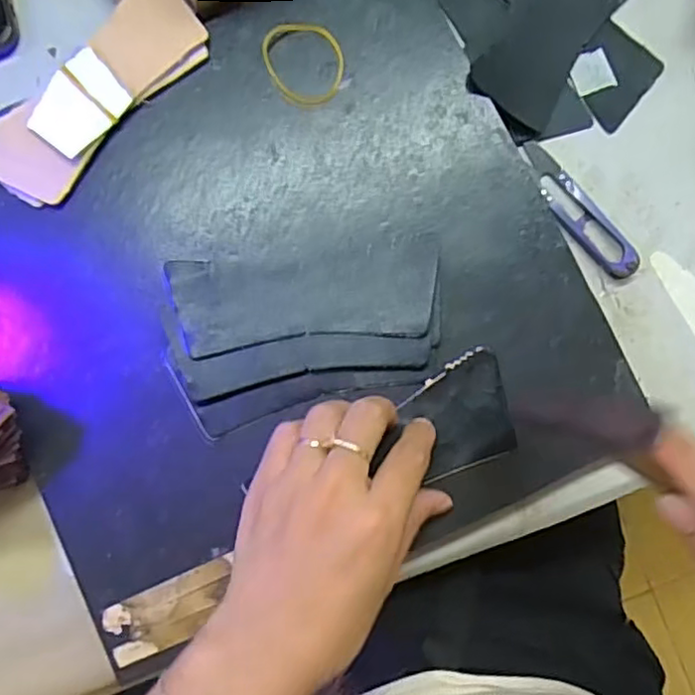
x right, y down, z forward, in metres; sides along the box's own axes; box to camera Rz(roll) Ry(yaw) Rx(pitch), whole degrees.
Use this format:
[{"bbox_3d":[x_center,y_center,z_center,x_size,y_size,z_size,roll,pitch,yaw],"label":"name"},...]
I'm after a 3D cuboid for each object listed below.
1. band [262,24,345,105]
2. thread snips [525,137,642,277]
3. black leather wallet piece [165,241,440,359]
[{"bbox_3d":[-0.024,-0.154,0.359,0.042,0.004,0.045,-5,86,-2],"label":"band"},{"bbox_3d":[0.131,-0.078,0.374,0.022,0.009,0.093,-39,87,-4],"label":"thread snips"},{"bbox_3d":[-0.021,-0.026,0.344,0.136,0.010,0.049,-5,86,-2],"label":"black leather wallet piece"}]

